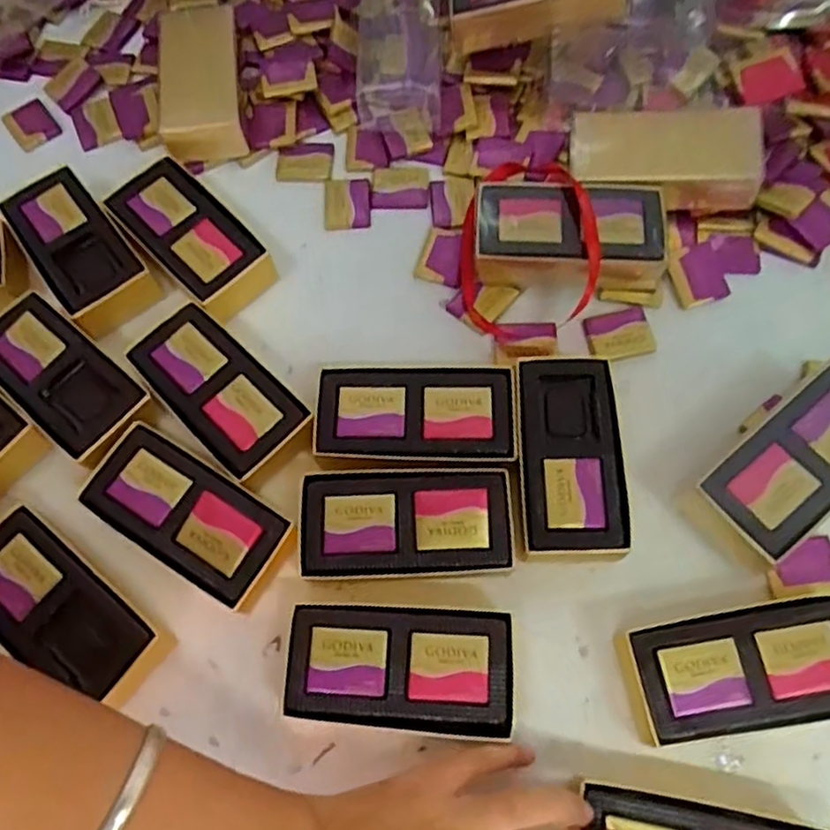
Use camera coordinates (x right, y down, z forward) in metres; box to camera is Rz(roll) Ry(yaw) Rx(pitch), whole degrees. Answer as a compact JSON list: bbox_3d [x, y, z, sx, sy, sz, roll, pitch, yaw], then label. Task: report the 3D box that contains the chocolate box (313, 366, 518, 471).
[{"bbox_3d":[0.000,0.004,0.408,0.113,0.031,0.060,0,69,2],"label":"chocolate box"}]

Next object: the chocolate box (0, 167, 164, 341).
[{"bbox_3d":[-0.223,-0.108,0.459,0.055,0.032,0.116,-37,72,-12],"label":"chocolate box"}]

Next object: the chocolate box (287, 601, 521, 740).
[{"bbox_3d":[-0.007,0.131,0.358,0.113,0.033,0.060,2,69,3],"label":"chocolate box"}]

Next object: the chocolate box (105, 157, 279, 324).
[{"bbox_3d":[-0.148,-0.118,0.463,0.056,0.034,0.118,-43,73,-13],"label":"chocolate box"}]

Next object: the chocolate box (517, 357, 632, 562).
[{"bbox_3d":[0.087,0.024,0.392,0.056,0.029,0.112,-1,69,2],"label":"chocolate box"}]

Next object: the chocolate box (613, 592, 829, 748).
[{"bbox_3d":[0.163,0.128,0.350,0.117,0.032,0.055,-10,69,-2],"label":"chocolate box"}]

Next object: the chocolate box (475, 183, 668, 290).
[{"bbox_3d":[0.098,-0.114,0.440,0.120,0.035,0.057,3,68,4],"label":"chocolate box"}]

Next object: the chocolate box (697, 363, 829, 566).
[{"bbox_3d":[0.209,0.026,0.381,0.114,0.034,0.054,-37,72,-12],"label":"chocolate box"}]

